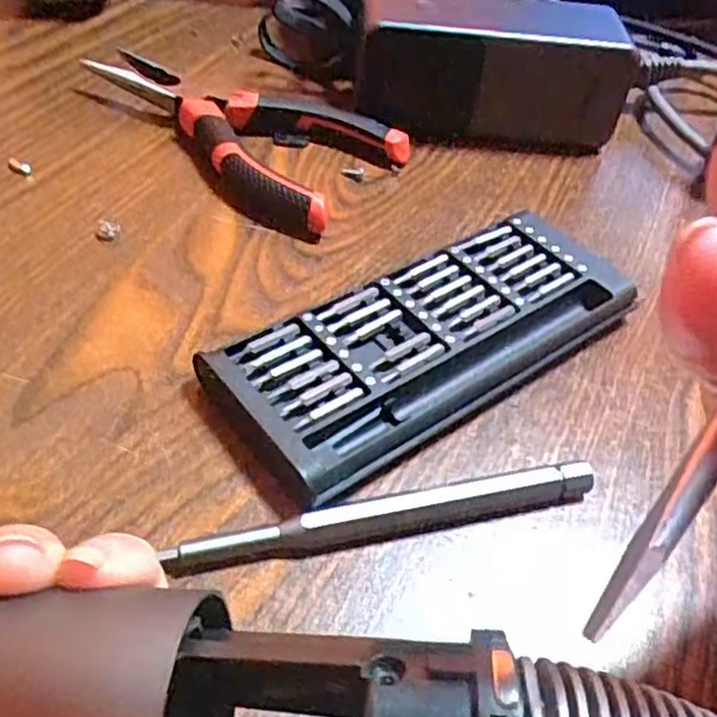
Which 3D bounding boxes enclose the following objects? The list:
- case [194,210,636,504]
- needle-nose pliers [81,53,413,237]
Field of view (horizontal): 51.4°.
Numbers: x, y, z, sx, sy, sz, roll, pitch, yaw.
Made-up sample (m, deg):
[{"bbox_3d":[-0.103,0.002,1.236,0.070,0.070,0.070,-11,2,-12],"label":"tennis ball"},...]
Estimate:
[{"bbox_3d":[0.024,-0.009,0.262,0.156,0.015,0.068,-27,55,-29],"label":"case"},{"bbox_3d":[-0.061,-0.104,0.338,0.145,0.019,0.077,25,48,16],"label":"needle-nose pliers"}]

